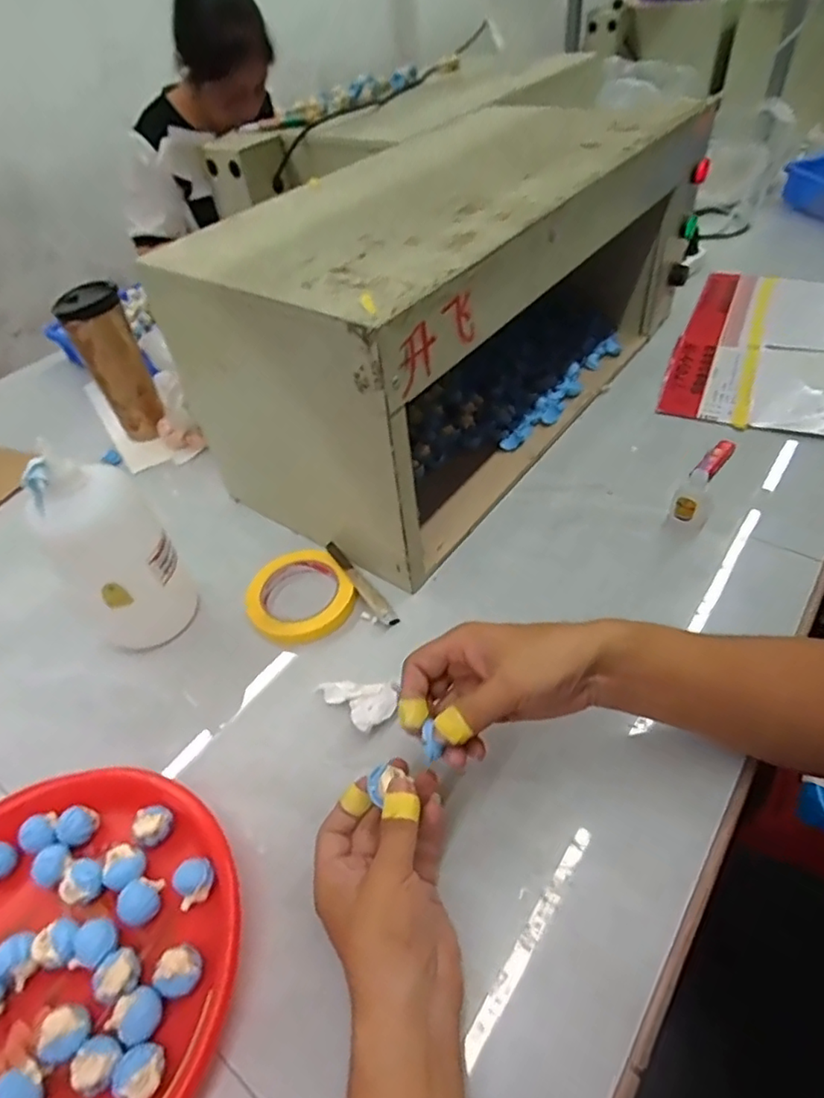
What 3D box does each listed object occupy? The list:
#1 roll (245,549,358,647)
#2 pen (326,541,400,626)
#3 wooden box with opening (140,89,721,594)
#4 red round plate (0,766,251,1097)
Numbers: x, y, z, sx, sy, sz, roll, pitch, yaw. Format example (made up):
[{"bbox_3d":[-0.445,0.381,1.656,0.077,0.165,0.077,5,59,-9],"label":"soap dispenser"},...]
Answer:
[{"bbox_3d":[-0.115,0.044,0.598,0.101,0.015,0.114,-32,51,-22],"label":"roll"},{"bbox_3d":[-0.052,0.033,0.600,0.017,0.016,0.116,-30,50,-20],"label":"pen"},{"bbox_3d":[0.069,-0.299,0.710,0.283,0.297,0.638,28,59,27],"label":"wooden box with opening"},{"bbox_3d":[-0.234,0.272,0.385,0.244,0.037,0.245,-4,46,4],"label":"red round plate"}]

